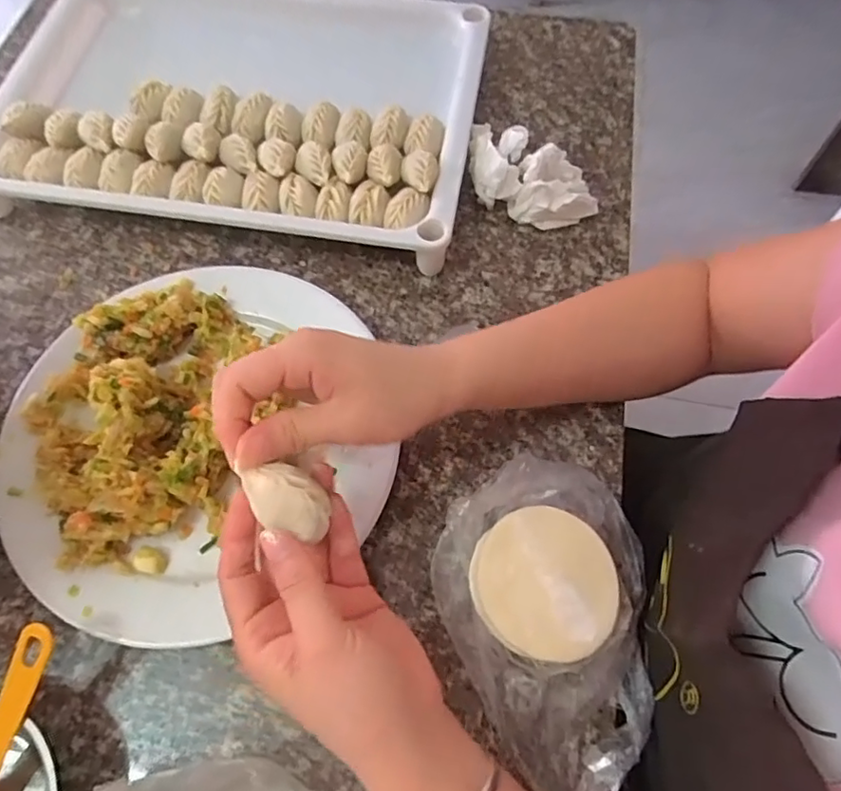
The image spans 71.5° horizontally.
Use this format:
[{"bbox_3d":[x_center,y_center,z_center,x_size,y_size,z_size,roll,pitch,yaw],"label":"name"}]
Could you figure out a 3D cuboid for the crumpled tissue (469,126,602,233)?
[{"bbox_3d":[0.087,-0.173,0.458,0.109,0.040,0.072,17,67,8],"label":"crumpled tissue"}]

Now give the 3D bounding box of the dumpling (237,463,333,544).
[{"bbox_3d":[-0.061,0.047,0.270,0.026,0.019,0.037,-40,71,-16],"label":"dumpling"}]

